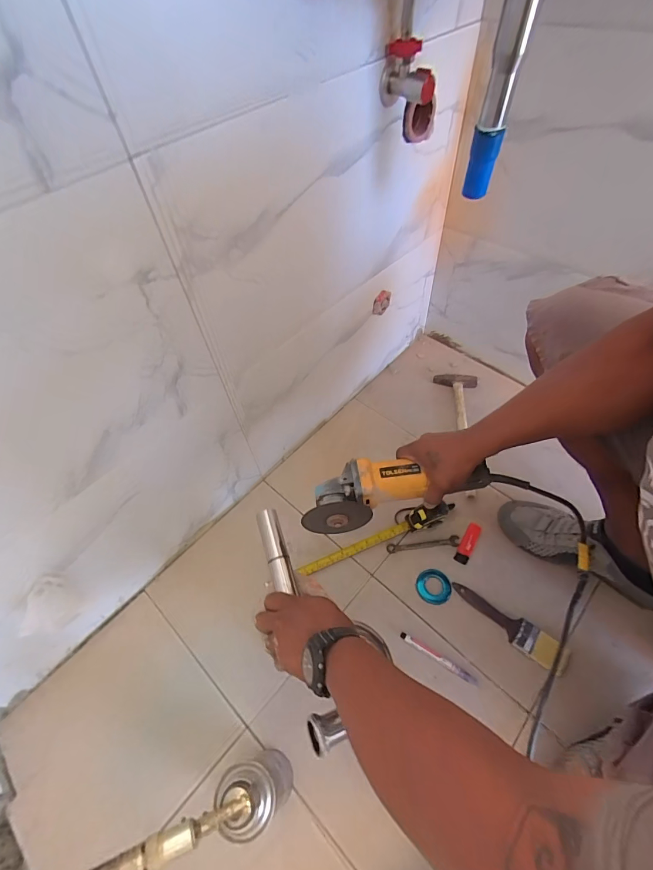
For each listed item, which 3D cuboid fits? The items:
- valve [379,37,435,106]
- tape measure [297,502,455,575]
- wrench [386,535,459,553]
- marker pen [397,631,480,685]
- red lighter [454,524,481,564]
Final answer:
[{"bbox_3d":[0.107,-0.471,0.502,0.071,0.061,0.060,-1,55,5],"label":"valve"},{"bbox_3d":[0.097,0.179,0.717,0.326,0.067,0.053,-19,55,-8],"label":"tape measure"},{"bbox_3d":[0.183,0.208,0.730,0.135,0.004,0.019,-8,54,0],"label":"wrench"},{"bbox_3d":[0.179,0.357,0.618,0.128,0.007,0.015,25,61,21],"label":"marker pen"},{"bbox_3d":[0.265,0.202,0.721,0.026,0.008,0.081,25,61,22],"label":"red lighter"}]

